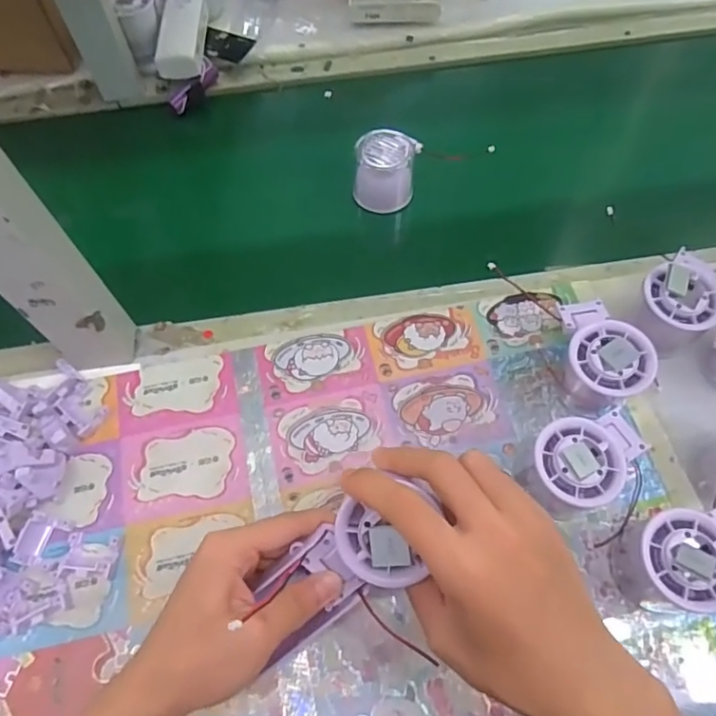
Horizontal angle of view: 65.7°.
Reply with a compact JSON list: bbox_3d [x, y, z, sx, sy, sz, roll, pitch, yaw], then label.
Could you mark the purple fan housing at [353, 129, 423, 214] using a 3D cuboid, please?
[{"bbox_3d":[0.028,-0.184,0.540,0.055,0.058,0.054,11,64,6],"label":"purple fan housing"}]

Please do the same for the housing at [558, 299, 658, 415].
[{"bbox_3d":[0.182,-0.003,0.419,0.058,0.056,0.087,7,63,4],"label":"housing"}]

